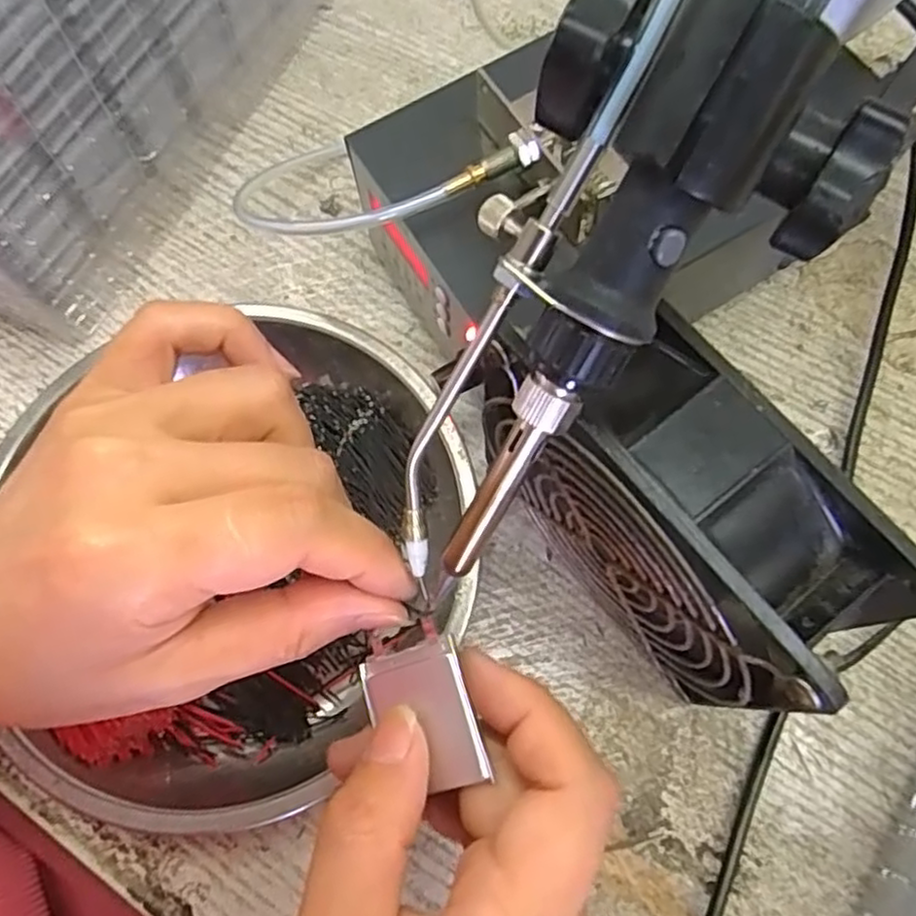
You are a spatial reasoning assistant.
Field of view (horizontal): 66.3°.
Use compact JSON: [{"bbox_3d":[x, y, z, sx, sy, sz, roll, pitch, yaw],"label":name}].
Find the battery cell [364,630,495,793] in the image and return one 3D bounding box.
[{"bbox_3d":[-0.009,0.065,0.176,0.028,0.004,0.034,-25,73,23],"label":"battery cell"}]

